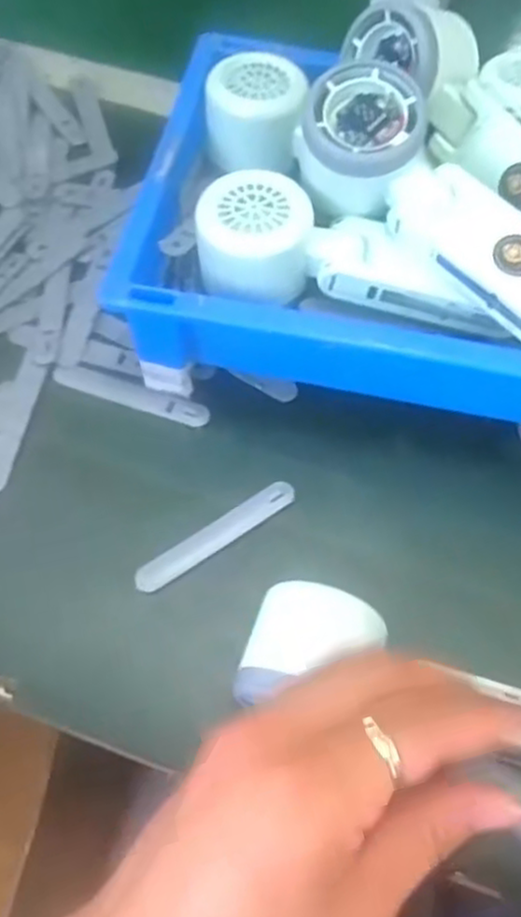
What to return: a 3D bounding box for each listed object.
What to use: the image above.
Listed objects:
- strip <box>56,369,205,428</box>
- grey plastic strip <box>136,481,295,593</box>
[{"bbox_3d":[-0.075,-0.035,0.414,0.092,0.005,0.016,15,63,6],"label":"strip"},{"bbox_3d":[-0.022,0.040,0.376,0.092,0.006,0.016,-31,68,-16],"label":"grey plastic strip"}]

